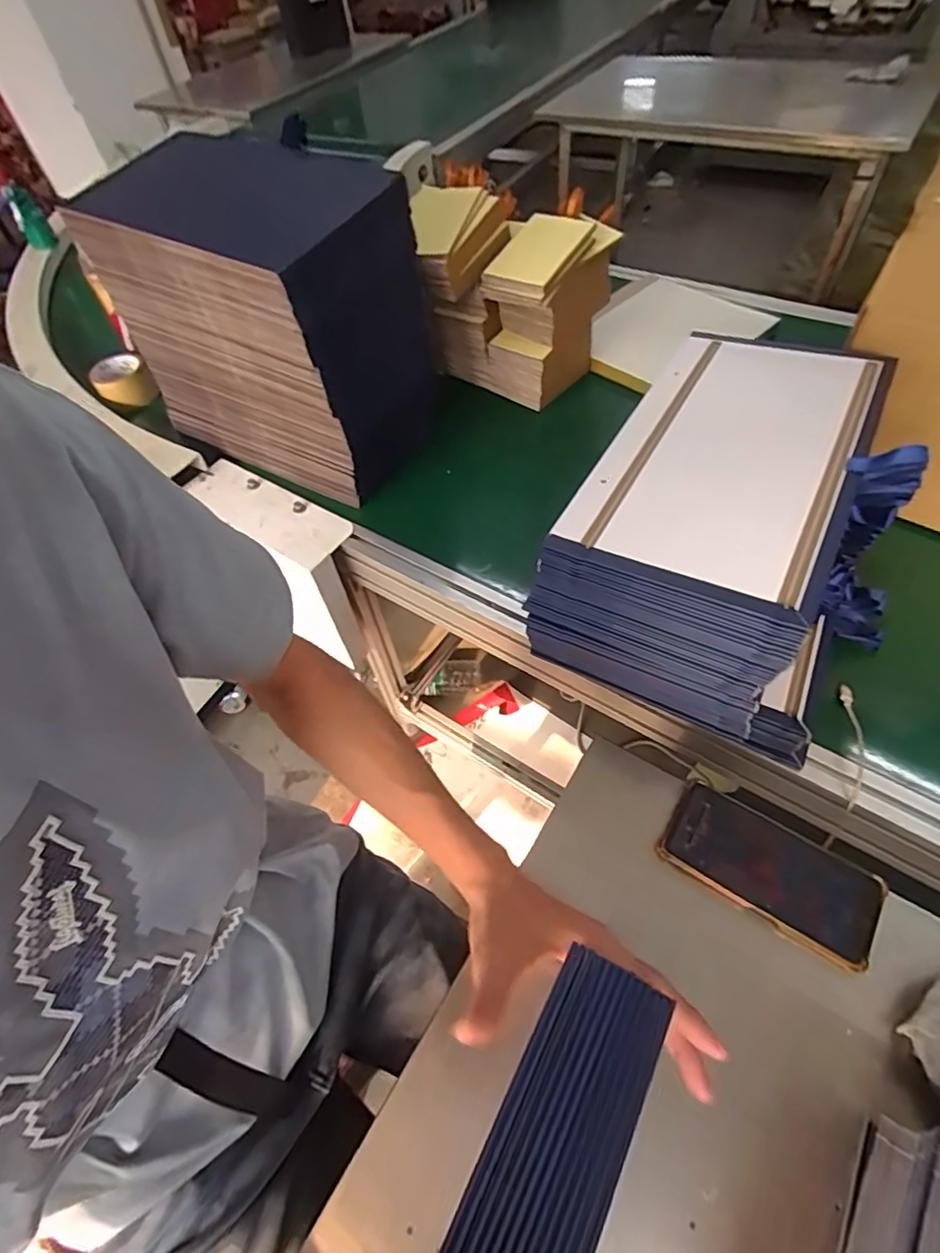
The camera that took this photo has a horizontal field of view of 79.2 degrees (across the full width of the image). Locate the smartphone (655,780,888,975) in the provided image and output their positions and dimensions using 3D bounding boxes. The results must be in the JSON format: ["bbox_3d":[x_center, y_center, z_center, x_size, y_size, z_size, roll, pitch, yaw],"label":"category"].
[{"bbox_3d":[0.249,0.204,0.478,0.162,0.012,0.077,26,67,24],"label":"smartphone"}]

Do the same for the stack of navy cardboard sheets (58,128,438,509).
[{"bbox_3d":[-0.262,-0.410,0.778,0.408,0.366,0.235,23,61,20],"label":"stack of navy cardboard sheets"}]

